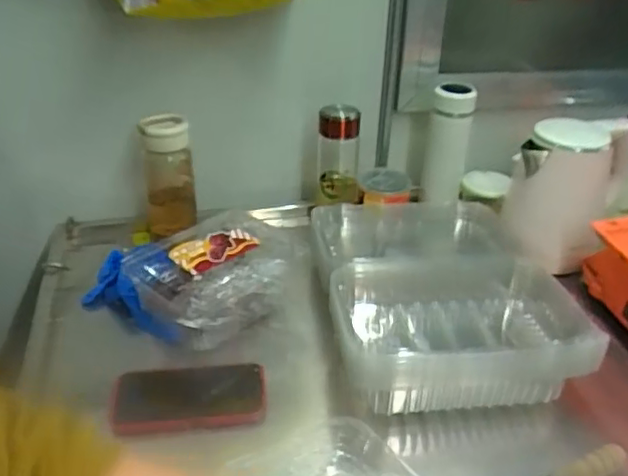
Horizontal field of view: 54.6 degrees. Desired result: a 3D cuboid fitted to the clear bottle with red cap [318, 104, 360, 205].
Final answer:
[{"bbox_3d":[0.040,-0.125,0.972,0.071,0.164,0.079,2,32,2],"label":"clear bottle with red cap"}]

